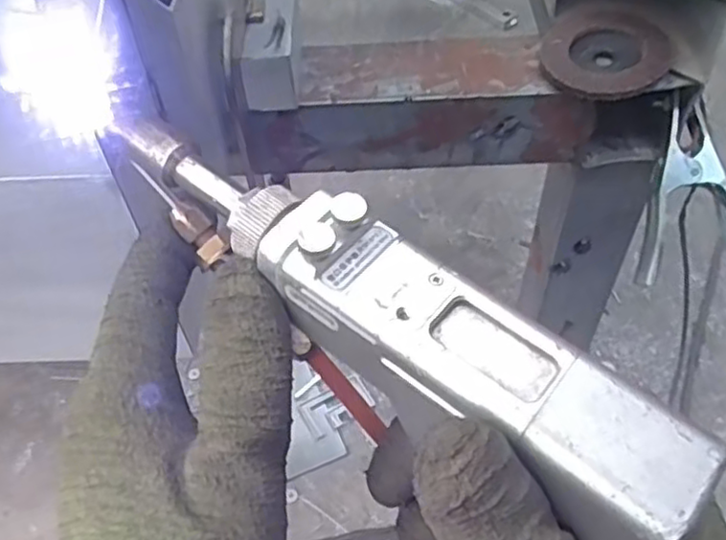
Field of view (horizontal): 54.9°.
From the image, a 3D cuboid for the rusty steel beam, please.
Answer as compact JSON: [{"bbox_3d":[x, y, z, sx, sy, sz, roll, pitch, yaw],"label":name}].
[{"bbox_3d":[0.045,-0.136,0.591,0.274,0.075,0.093,-2,52,1],"label":"rusty steel beam"}]

